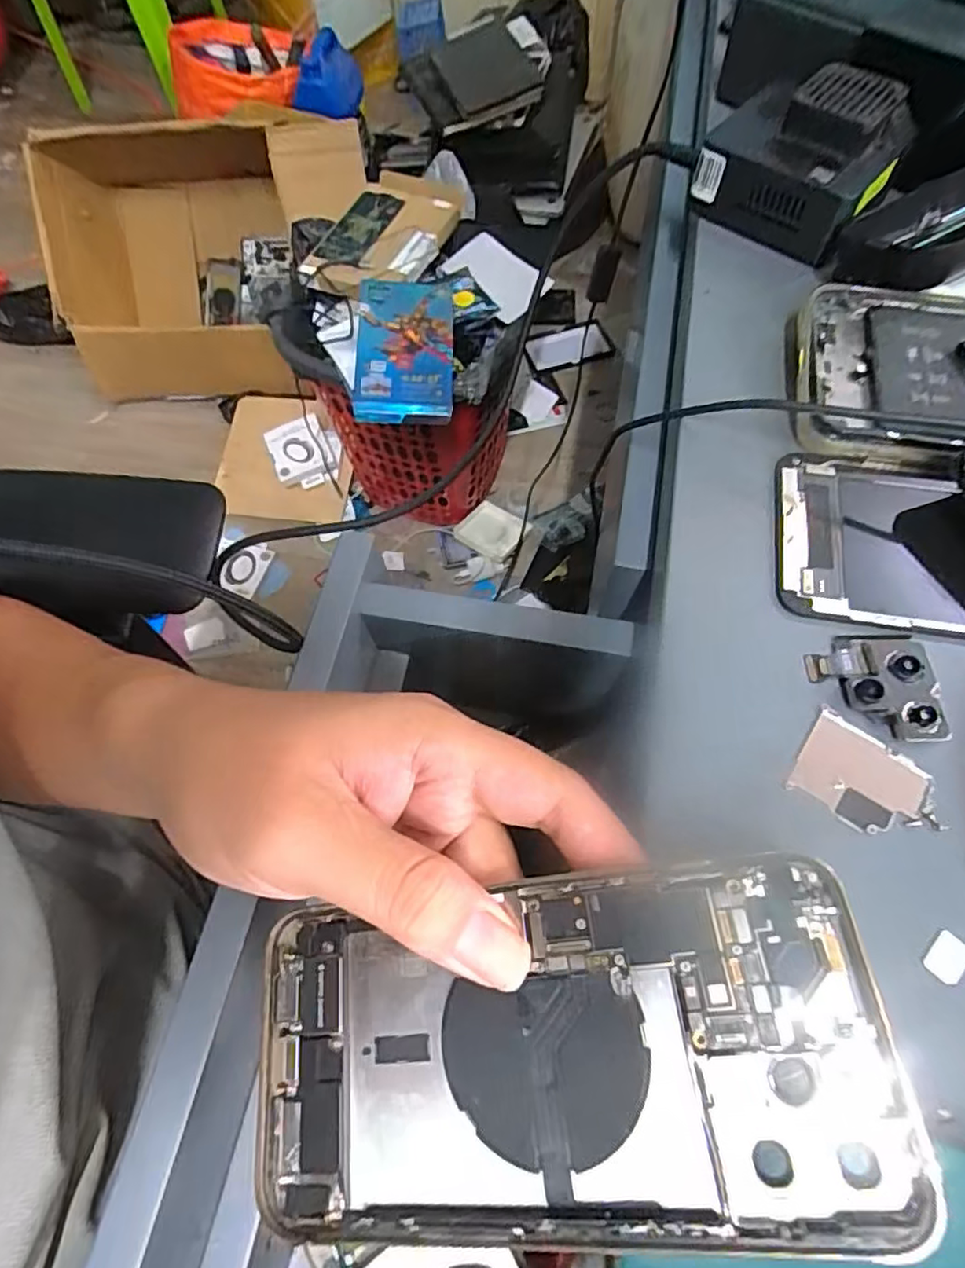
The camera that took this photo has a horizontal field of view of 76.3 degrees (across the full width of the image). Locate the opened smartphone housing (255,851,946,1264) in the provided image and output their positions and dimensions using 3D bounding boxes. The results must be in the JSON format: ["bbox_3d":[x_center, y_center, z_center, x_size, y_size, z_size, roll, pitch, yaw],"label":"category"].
[{"bbox_3d":[0.015,0.106,0.157,0.158,0.008,0.077,-15,65,12],"label":"opened smartphone housing"}]

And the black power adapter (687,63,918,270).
[{"bbox_3d":[0.151,-0.226,0.292,0.077,0.045,0.067,38,71,17],"label":"black power adapter"}]

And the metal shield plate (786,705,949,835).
[{"bbox_3d":[0.123,0.047,0.196,0.042,0.004,0.031,33,70,15],"label":"metal shield plate"}]

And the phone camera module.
[{"bbox_3d":[0.132,0.017,0.206,0.038,0.010,0.037,1,65,2],"label":"phone camera module"}]

